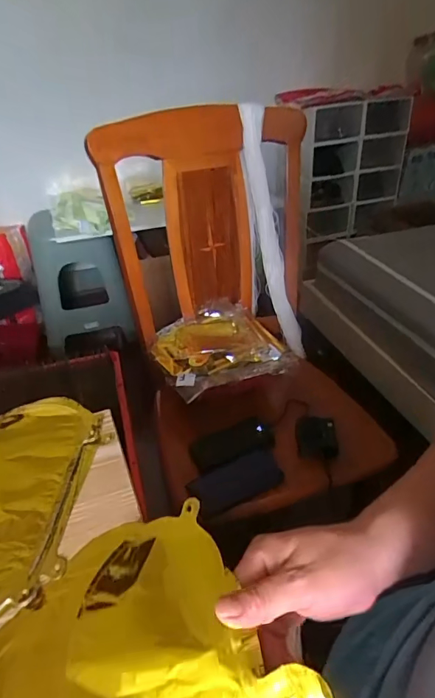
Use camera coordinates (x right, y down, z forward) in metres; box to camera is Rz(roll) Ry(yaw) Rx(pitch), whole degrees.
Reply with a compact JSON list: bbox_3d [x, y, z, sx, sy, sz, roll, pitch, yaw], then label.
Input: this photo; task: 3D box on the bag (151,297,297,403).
[{"bbox_3d":[0.001,-0.016,0.963,0.275,0.055,0.243,-20,40,-22],"label":"bag"}]

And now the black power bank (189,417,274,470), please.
[{"bbox_3d":[0.027,0.180,0.853,0.159,0.032,0.061,-15,38,-17],"label":"black power bank"}]

